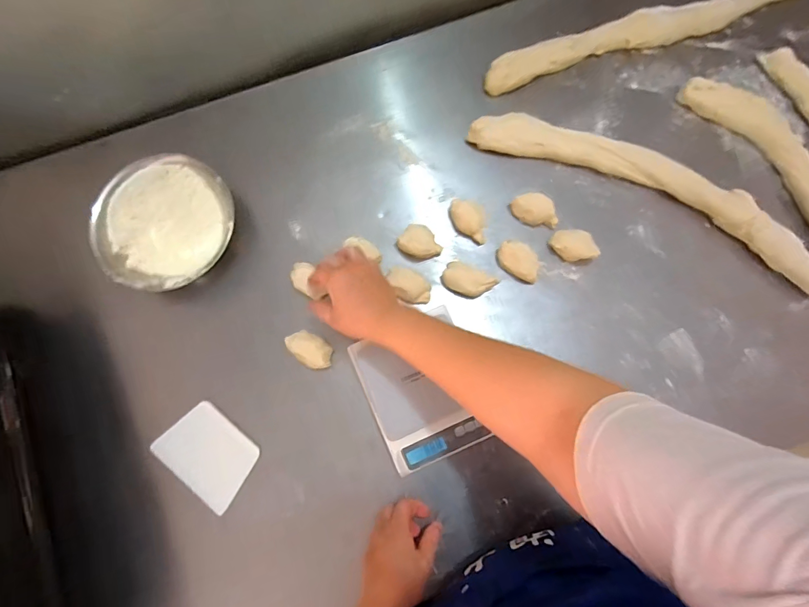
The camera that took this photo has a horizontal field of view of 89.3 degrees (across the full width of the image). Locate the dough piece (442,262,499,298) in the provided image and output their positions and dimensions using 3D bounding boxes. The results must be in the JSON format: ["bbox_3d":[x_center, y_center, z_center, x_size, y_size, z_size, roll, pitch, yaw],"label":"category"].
[{"bbox_3d":[0.089,-0.029,0.582,0.070,0.030,0.042,28,80,5],"label":"dough piece"}]

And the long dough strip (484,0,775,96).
[{"bbox_3d":[0.394,-0.440,0.652,0.563,0.034,0.057,-20,80,-4],"label":"long dough strip"}]

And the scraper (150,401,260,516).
[{"bbox_3d":[-0.266,0.204,0.557,0.125,0.011,0.097,41,84,1],"label":"scraper"}]

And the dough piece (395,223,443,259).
[{"bbox_3d":[0.021,-0.085,0.589,0.053,0.036,0.054,-34,81,-6],"label":"dough piece"}]

